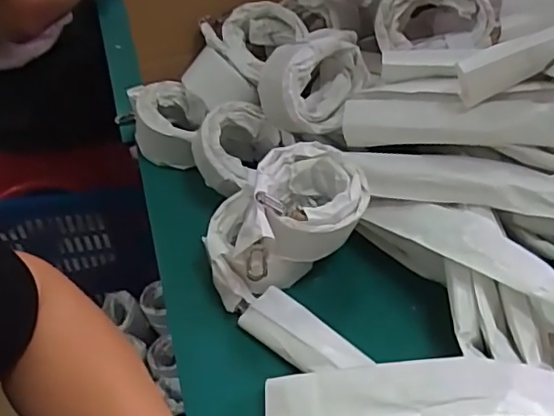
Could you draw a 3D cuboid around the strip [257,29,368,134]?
[{"bbox_3d":[0.037,-0.125,0.556,0.106,0.069,0.090,-15,48,-14],"label":"strip"}]

